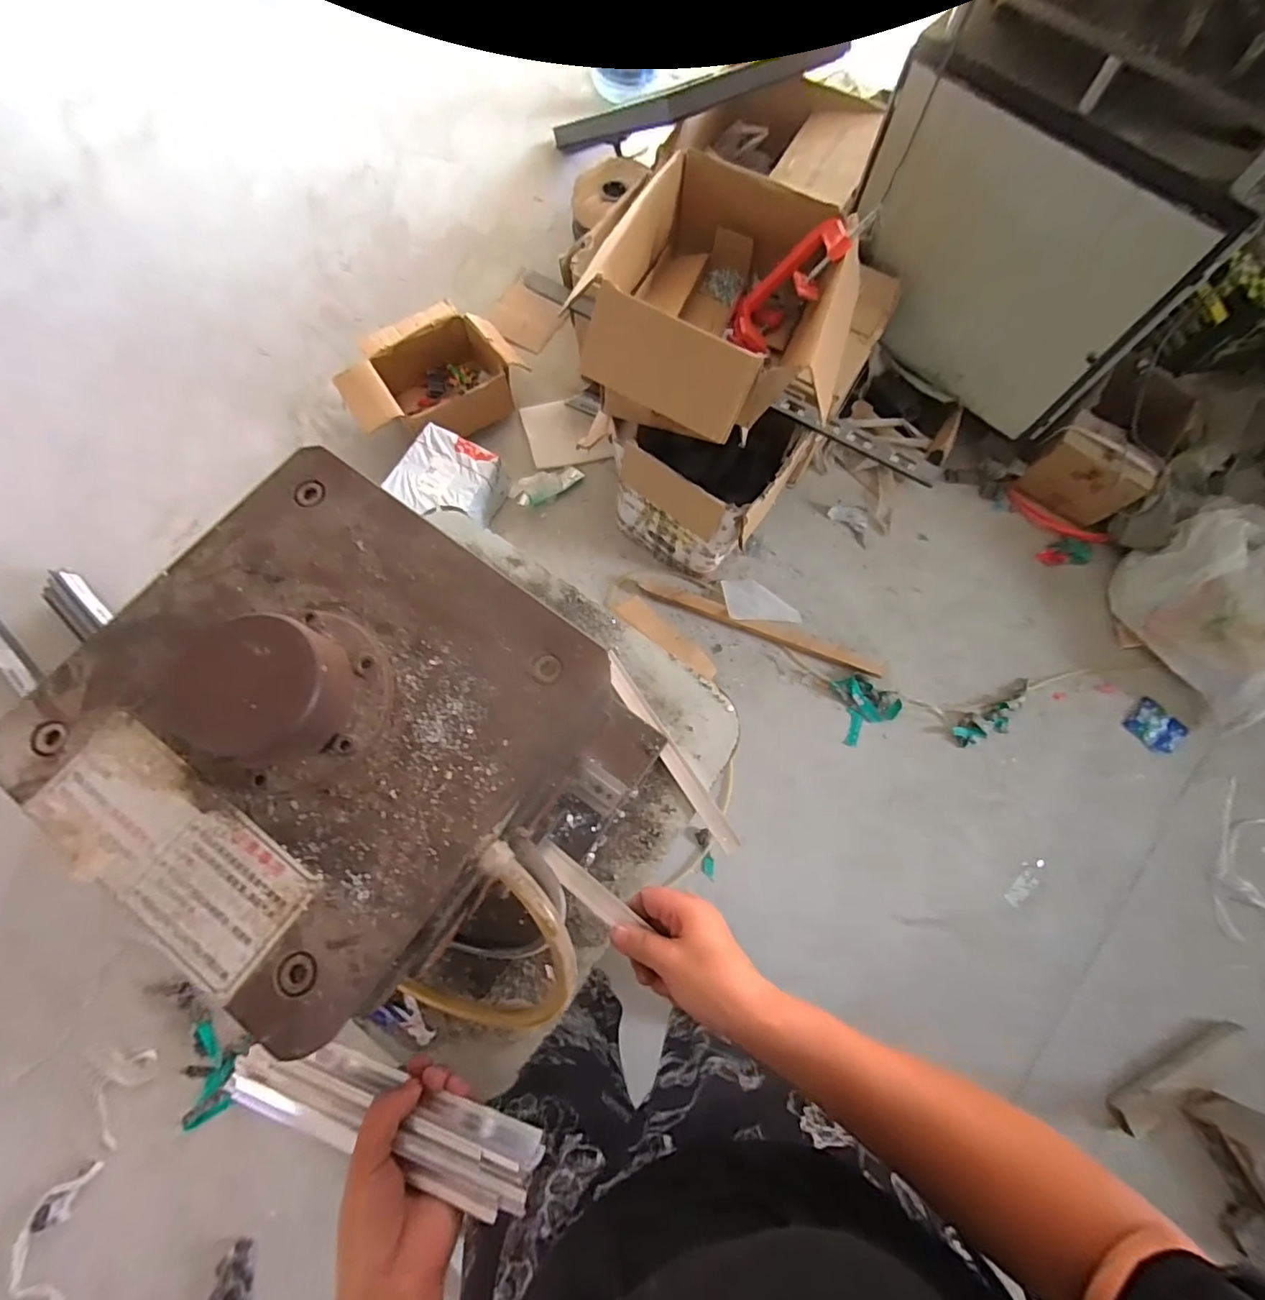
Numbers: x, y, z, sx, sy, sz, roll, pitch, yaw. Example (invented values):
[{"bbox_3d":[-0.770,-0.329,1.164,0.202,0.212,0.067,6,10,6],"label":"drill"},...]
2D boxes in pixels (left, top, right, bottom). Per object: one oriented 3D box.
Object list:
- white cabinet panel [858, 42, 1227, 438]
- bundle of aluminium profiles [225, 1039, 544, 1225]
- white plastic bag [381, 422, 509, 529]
[{"bbox_3d":[0.792,-0.863,1.315,0.083,0.576,0.666,-43,79,-9],"label":"white cabinet panel"},{"bbox_3d":[-0.174,0.324,0.395,0.228,0.042,0.047,10,73,10],"label":"bundle of aluminium profiles"},{"bbox_3d":[-0.471,-0.423,1.479,0.228,0.162,0.227,24,74,5],"label":"white plastic bag"}]

